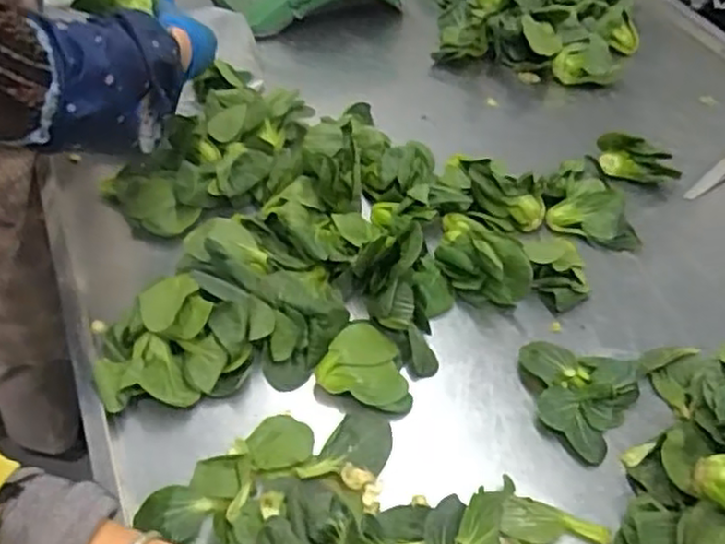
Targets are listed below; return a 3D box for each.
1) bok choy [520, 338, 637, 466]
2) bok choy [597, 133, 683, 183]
[{"bbox_3d":[0.207,0.114,0.692,0.112,0.030,0.108,31,54,21],"label":"bok choy"},{"bbox_3d":[0.369,-0.146,0.932,0.111,0.047,0.052,9,49,3],"label":"bok choy"}]

